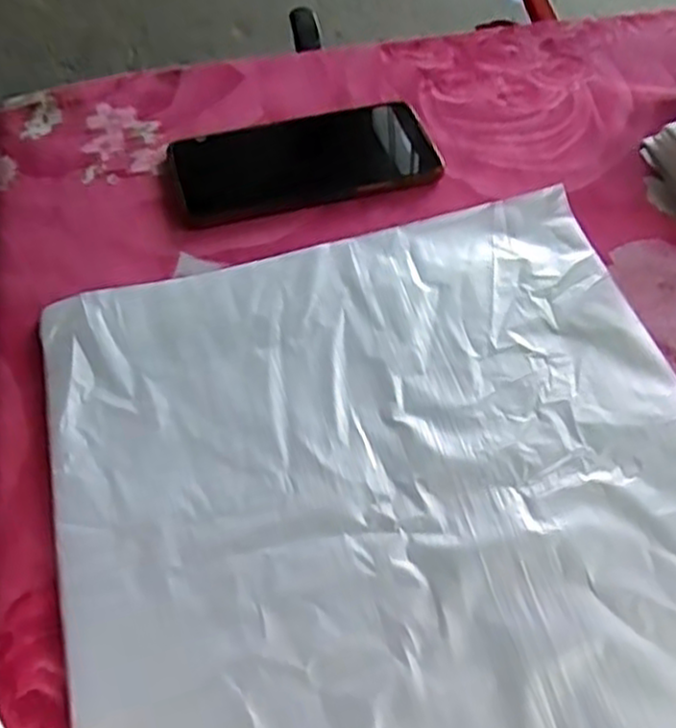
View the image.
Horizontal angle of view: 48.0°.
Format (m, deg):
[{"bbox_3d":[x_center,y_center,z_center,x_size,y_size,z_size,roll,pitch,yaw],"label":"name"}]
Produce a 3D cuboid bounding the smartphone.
[{"bbox_3d":[-0.021,-0.130,0.485,0.165,0.016,0.077,-12,56,-9],"label":"smartphone"}]

